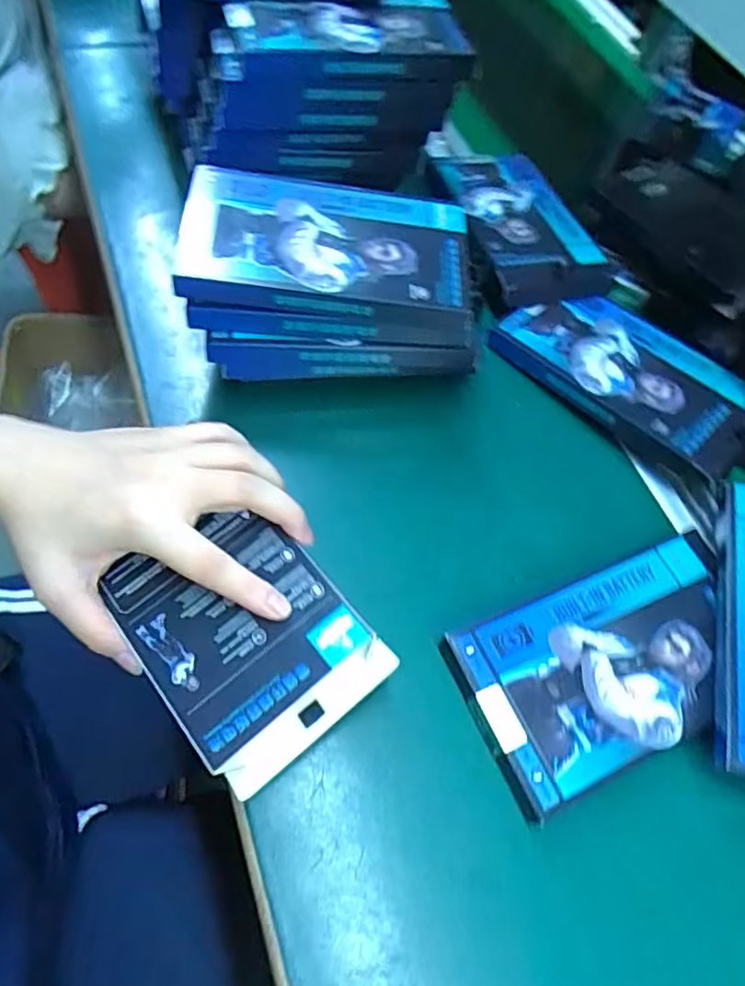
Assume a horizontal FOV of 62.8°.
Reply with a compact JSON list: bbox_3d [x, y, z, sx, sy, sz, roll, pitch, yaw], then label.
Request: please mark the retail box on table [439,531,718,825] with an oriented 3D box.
[{"bbox_3d":[0.132,0.089,0.323,0.170,0.014,0.095,-17,64,-20],"label":"retail box on table"}]

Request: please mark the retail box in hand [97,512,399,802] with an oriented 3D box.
[{"bbox_3d":[-0.065,0.067,0.301,0.093,0.014,0.128,-36,70,-20],"label":"retail box in hand"}]

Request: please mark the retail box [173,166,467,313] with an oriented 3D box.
[{"bbox_3d":[-0.027,-0.150,0.363,0.168,0.019,0.100,6,58,-8],"label":"retail box"}]

